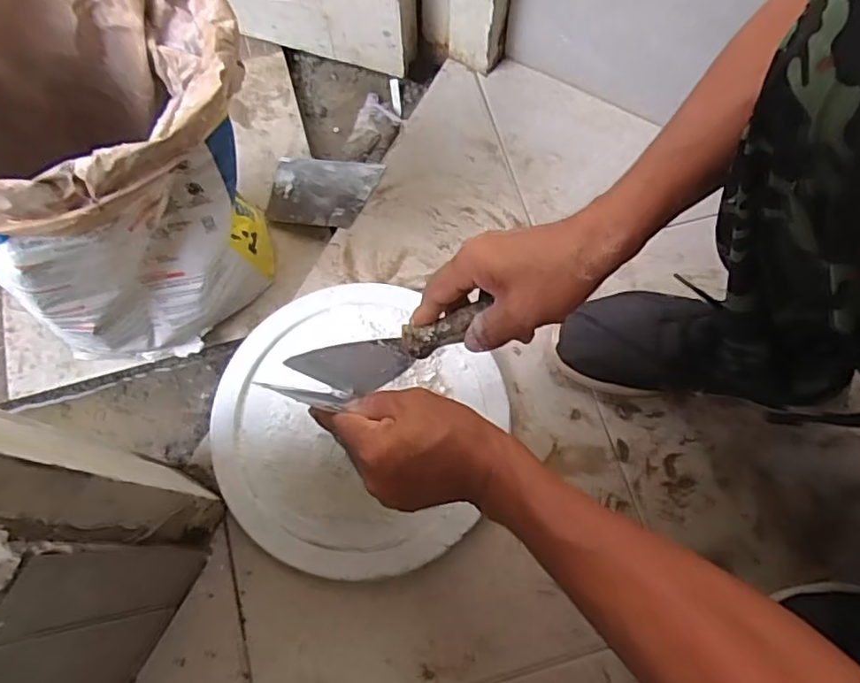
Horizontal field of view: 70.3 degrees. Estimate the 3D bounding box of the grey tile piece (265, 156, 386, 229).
[{"bbox_3d":[-0.135,-0.183,0.742,0.137,0.009,0.093,10,70,20],"label":"grey tile piece"}]

